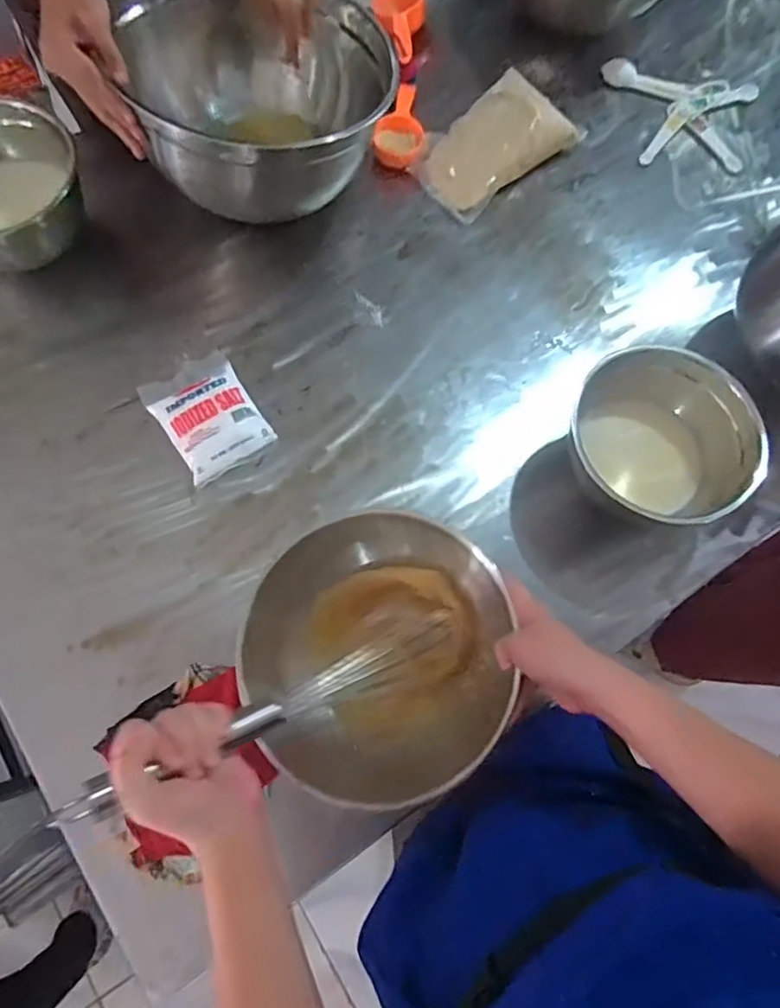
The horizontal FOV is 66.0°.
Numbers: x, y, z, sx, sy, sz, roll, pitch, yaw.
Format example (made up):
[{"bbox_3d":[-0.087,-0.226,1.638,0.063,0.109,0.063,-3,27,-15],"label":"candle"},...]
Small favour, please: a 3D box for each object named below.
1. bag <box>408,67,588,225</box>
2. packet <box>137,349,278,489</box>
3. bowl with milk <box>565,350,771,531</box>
[{"bbox_3d":[0.139,-0.479,0.787,0.209,0.049,0.132,-41,79,-11],"label":"bag"},{"bbox_3d":[-0.203,-0.102,0.669,0.100,0.027,0.139,-33,78,-9],"label":"packet"},{"bbox_3d":[0.280,-0.063,0.642,0.185,0.104,0.177,0,75,-1],"label":"bowl with milk"}]

